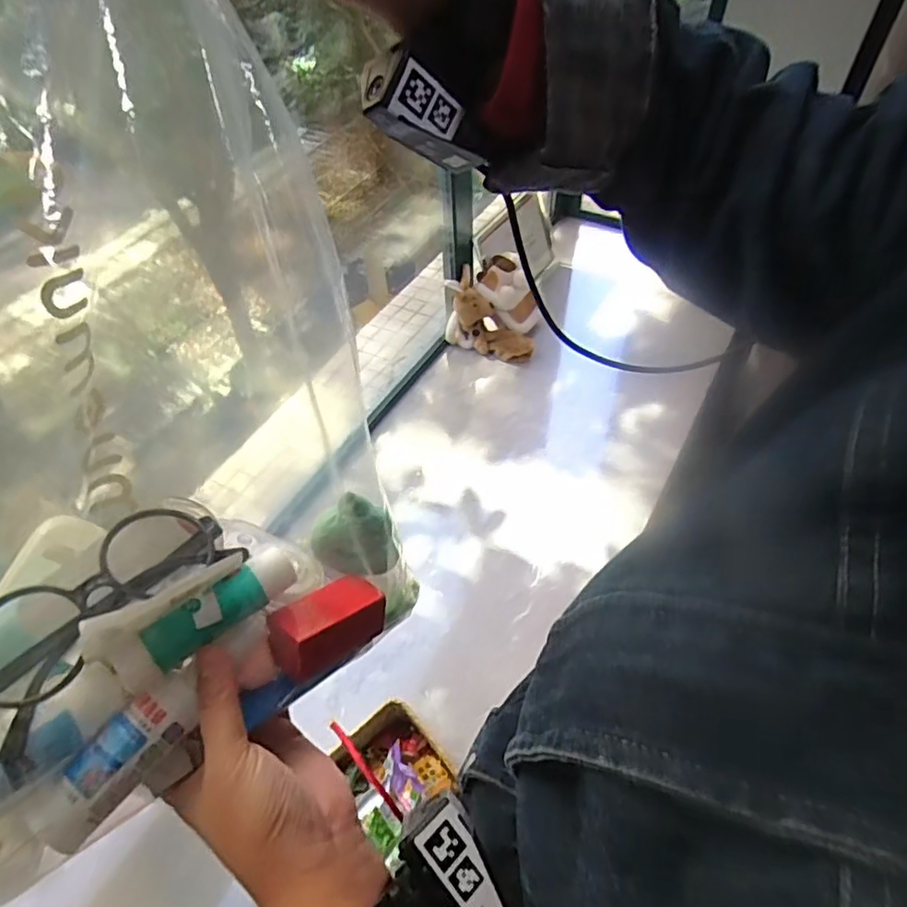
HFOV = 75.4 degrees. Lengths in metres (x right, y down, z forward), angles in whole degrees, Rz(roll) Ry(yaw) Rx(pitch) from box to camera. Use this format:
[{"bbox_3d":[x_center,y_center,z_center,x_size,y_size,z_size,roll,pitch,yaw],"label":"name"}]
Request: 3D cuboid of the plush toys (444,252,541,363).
[{"bbox_3d":[0.105,-0.364,1.457,0.211,0.176,0.209,12,53,12],"label":"plush toys"}]

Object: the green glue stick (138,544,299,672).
[{"bbox_3d":[-0.113,0.074,0.289,0.020,0.018,0.075,36,49,25],"label":"green glue stick"}]

